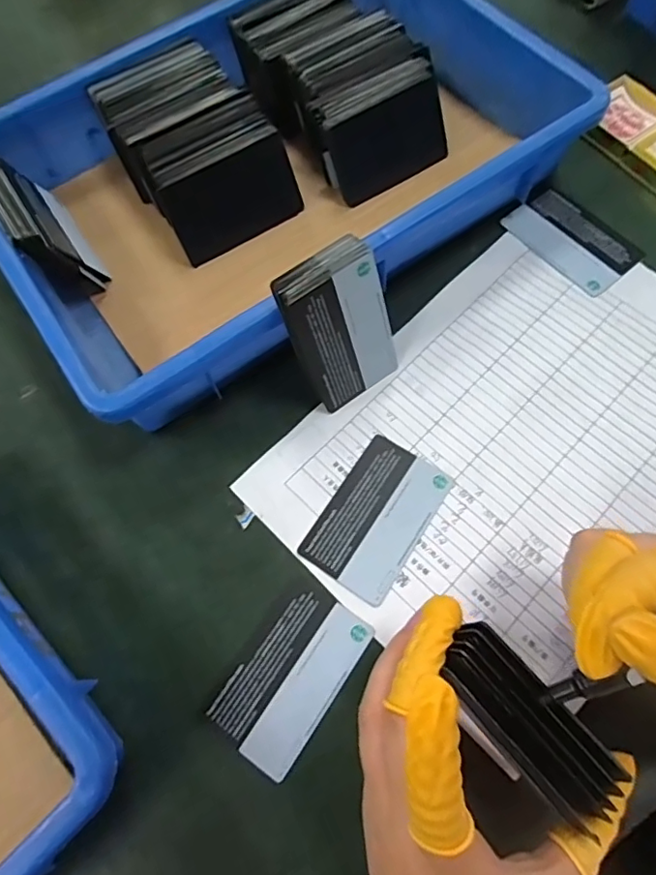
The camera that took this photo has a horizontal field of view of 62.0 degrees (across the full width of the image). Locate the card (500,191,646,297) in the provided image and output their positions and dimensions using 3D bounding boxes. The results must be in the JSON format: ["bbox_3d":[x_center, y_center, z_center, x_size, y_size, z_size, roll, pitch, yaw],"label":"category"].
[{"bbox_3d":[0.168,-0.137,0.375,0.050,0.004,0.084,-37,70,-11],"label":"card"}]

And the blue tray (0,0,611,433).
[{"bbox_3d":[-0.039,-0.188,0.369,0.357,0.062,0.245,-35,72,-11],"label":"blue tray"}]

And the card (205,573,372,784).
[{"bbox_3d":[-0.019,0.119,0.278,0.051,0.004,0.083,33,74,14],"label":"card"}]

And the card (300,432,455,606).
[{"bbox_3d":[0.028,0.044,0.307,0.054,0.004,0.084,32,73,13],"label":"card"}]

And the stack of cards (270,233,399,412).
[{"bbox_3d":[0.008,-0.060,0.308,0.057,0.089,0.015,-36,49,-9],"label":"stack of cards"}]

